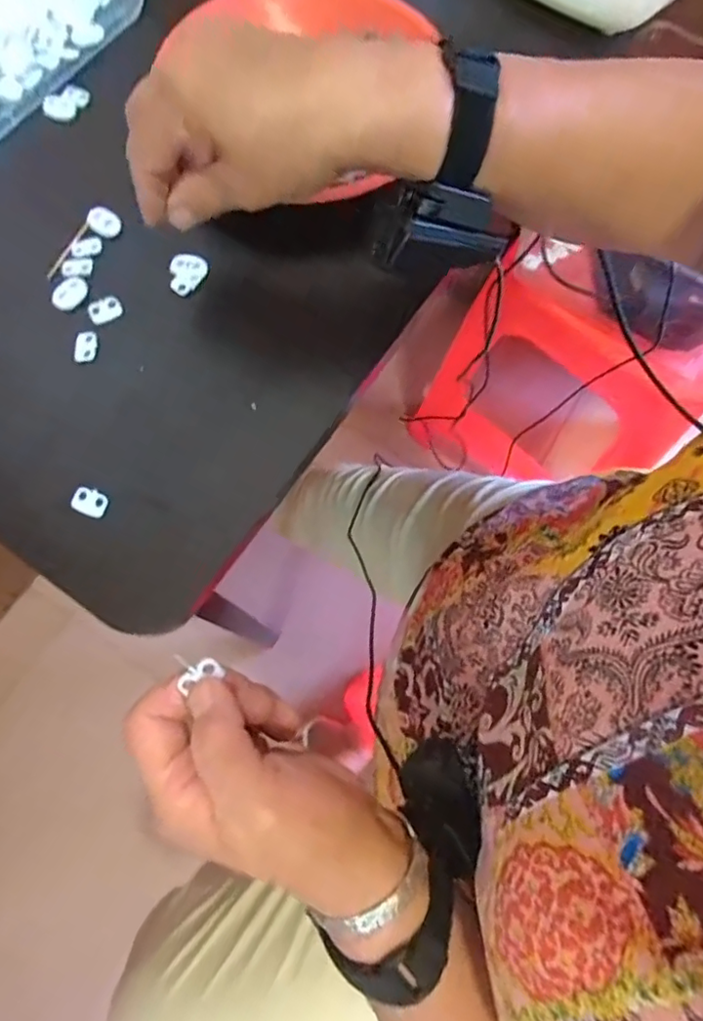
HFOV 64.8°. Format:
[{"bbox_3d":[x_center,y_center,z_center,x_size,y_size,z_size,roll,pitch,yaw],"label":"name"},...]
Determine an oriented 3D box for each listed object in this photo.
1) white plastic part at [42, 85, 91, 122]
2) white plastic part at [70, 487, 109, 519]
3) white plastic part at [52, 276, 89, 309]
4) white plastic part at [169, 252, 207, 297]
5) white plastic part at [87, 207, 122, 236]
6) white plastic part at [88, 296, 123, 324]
[{"bbox_3d":[-0.197,-0.282,0.383,0.032,0.007,0.019,-43,78,-13],"label":"white plastic part"},{"bbox_3d":[-0.143,-0.005,0.301,0.019,0.004,0.014,18,73,5],"label":"white plastic part"},{"bbox_3d":[-0.172,-0.133,0.336,0.016,0.007,0.022,32,75,9],"label":"white plastic part"},{"bbox_3d":[-0.103,-0.147,0.342,0.021,0.004,0.026,40,91,2],"label":"white plastic part"},{"bbox_3d":[-0.156,-0.183,0.350,0.023,0.004,0.016,34,108,4],"label":"white plastic part"},{"bbox_3d":[-0.150,-0.122,0.337,0.020,0.006,0.013,-23,74,-8],"label":"white plastic part"}]

